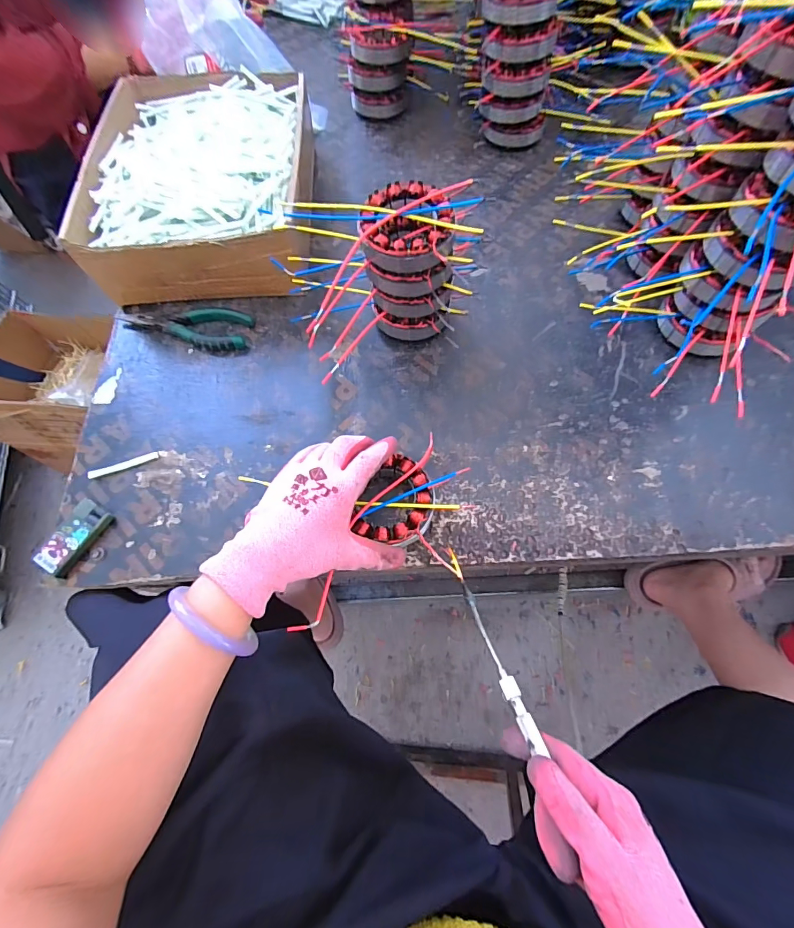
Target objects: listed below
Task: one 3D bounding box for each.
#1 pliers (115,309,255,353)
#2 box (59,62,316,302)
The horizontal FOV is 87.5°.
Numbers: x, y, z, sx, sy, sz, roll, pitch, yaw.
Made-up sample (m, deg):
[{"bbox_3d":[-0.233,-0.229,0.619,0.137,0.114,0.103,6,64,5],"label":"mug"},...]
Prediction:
[{"bbox_3d":[-0.239,-0.167,0.484,0.145,0.017,0.061,15,68,9],"label":"pliers"},{"bbox_3d":[-0.232,-0.362,0.528,0.232,0.097,0.335,-4,66,1],"label":"box"}]

